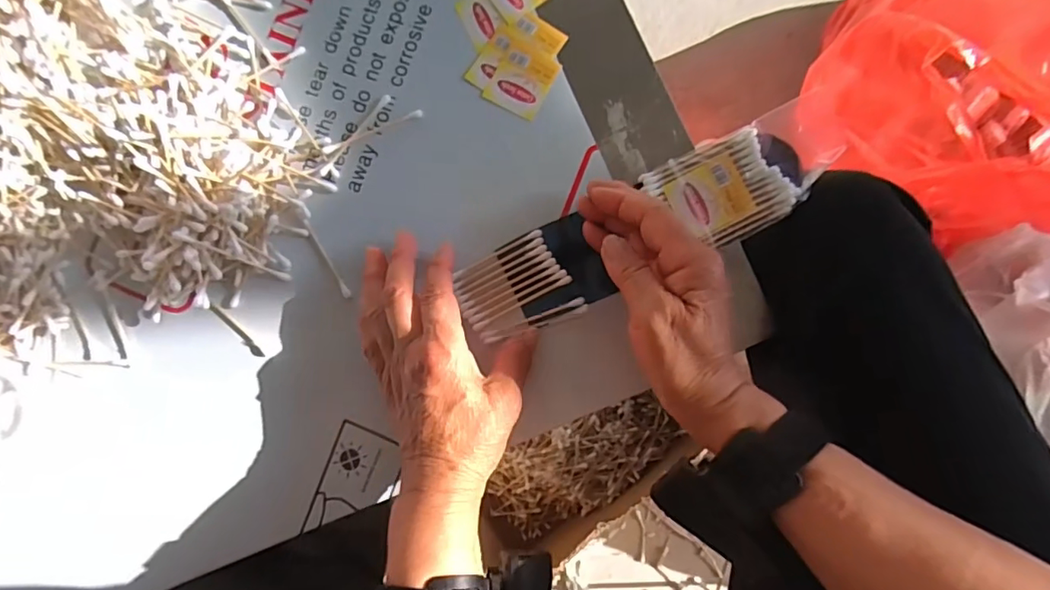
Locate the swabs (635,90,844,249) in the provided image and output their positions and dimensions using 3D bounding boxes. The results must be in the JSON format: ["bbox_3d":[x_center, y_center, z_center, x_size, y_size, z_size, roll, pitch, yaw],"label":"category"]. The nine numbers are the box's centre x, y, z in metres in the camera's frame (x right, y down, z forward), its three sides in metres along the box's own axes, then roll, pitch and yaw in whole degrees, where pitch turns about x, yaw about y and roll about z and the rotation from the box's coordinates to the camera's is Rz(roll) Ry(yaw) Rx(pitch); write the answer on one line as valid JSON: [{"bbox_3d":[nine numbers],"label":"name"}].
[{"bbox_3d":[0.140,-0.074,0.328,0.113,0.016,0.061,-24,84,4],"label":"swabs"}]

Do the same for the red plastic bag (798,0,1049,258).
[{"bbox_3d":[0.522,-0.233,0.571,0.352,0.288,0.345,35,91,7],"label":"red plastic bag"}]

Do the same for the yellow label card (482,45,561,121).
[{"bbox_3d":[-0.003,-0.146,0.363,0.039,0.004,0.043,30,90,7],"label":"yellow label card"}]

